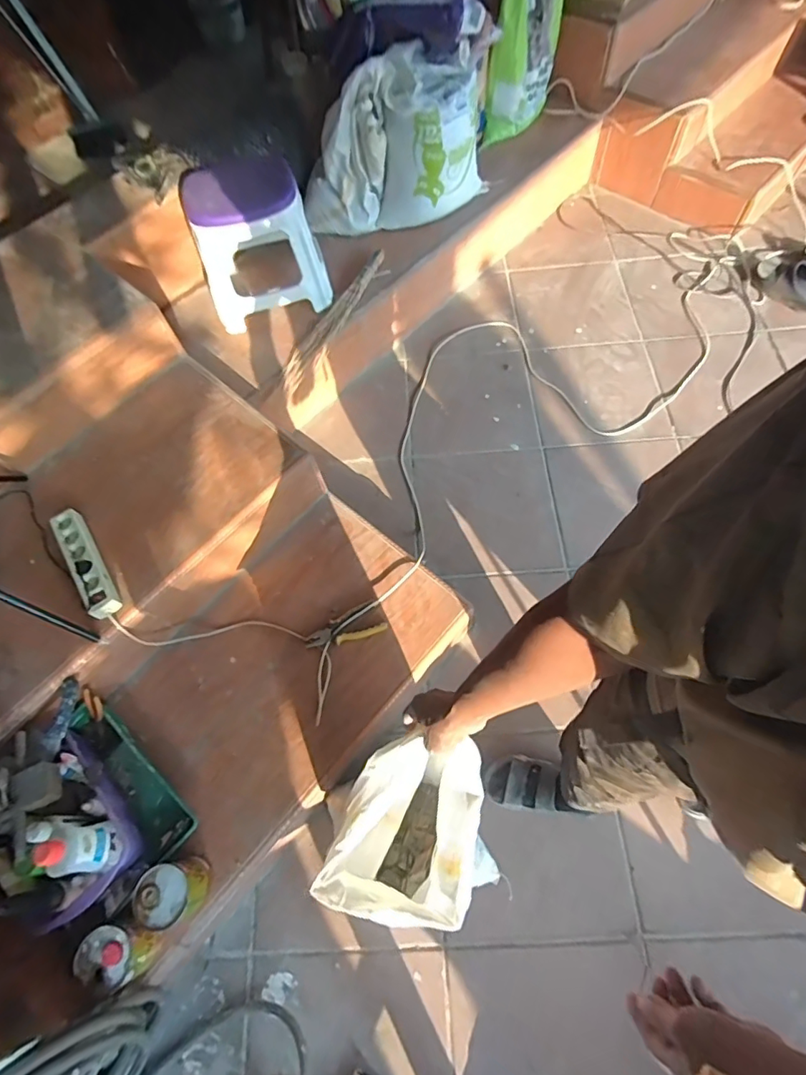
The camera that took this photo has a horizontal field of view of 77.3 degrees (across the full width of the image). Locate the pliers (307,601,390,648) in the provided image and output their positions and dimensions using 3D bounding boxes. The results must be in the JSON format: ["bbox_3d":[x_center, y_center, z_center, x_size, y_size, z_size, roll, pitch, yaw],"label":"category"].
[{"bbox_3d":[-0.136,0.211,1.184,0.183,0.017,0.079,-21,63,-5],"label":"pliers"}]

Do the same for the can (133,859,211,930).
[{"bbox_3d":[-0.426,0.658,0.944,0.092,0.135,0.101,-2,63,4],"label":"can"}]

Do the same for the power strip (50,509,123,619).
[{"bbox_3d":[-0.683,0.053,1.084,0.059,0.048,0.269,-32,65,-11],"label":"power strip"}]

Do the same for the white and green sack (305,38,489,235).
[{"bbox_3d":[-0.038,-1.165,1.506,0.542,0.389,0.204,-5,63,3],"label":"white and green sack"}]

